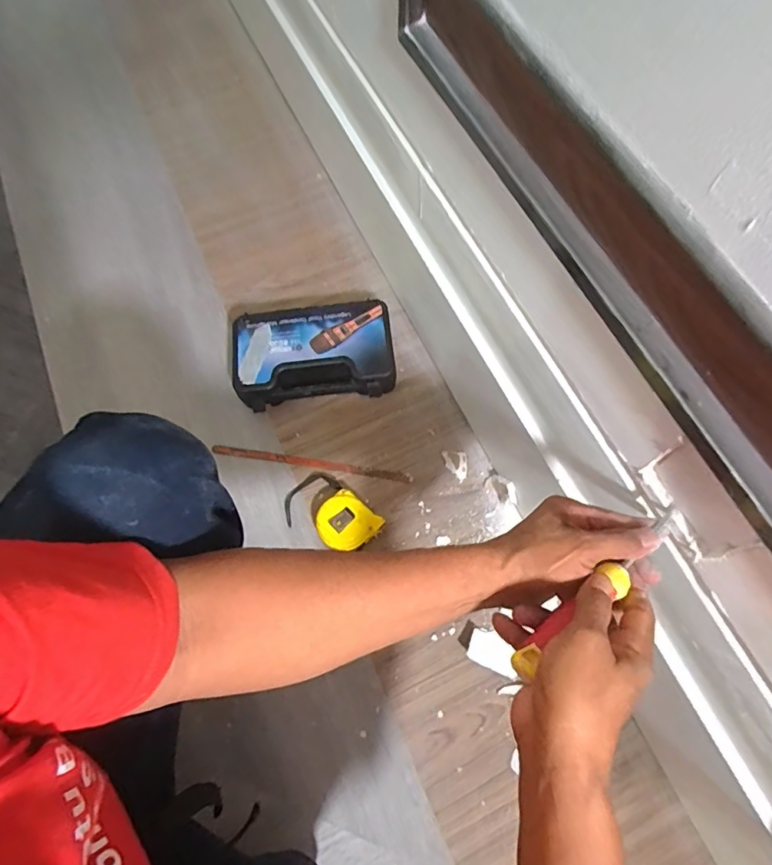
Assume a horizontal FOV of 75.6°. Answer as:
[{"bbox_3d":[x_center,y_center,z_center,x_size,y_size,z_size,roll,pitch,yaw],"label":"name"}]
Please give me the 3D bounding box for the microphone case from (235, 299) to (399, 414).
[{"bbox_3d":[-0.113,-0.119,0.788,0.246,0.068,0.152,-8,69,0],"label":"microphone case"}]

